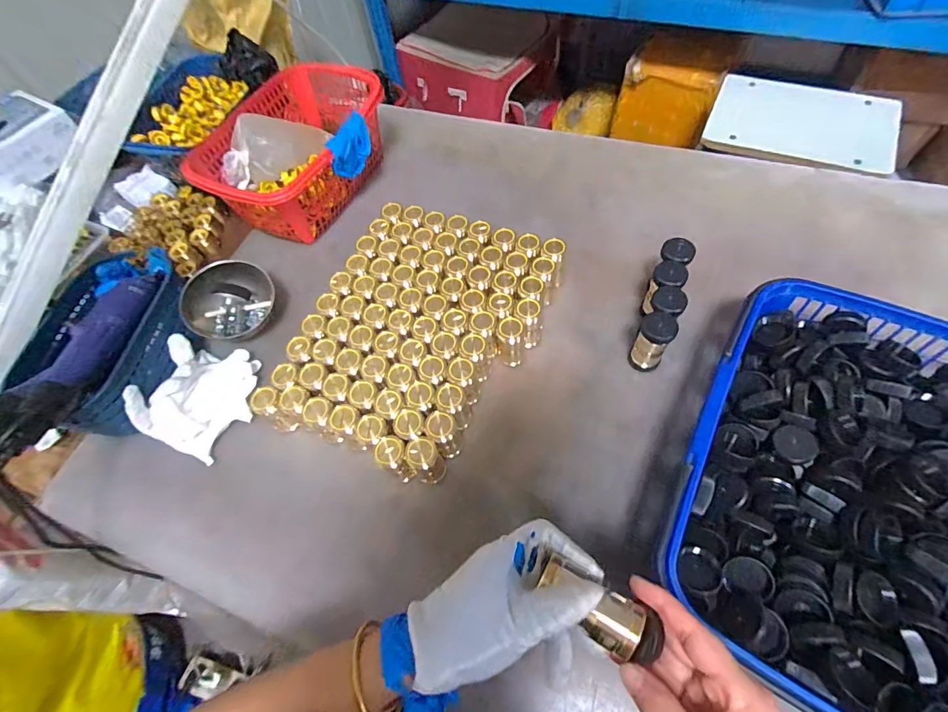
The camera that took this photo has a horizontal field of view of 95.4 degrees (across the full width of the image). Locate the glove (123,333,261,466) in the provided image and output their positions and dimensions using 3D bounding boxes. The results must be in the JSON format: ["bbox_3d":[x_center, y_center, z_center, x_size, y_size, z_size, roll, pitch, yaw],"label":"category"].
[{"bbox_3d":[-0.321,0.047,0.506,0.106,0.060,0.132,10,65,11],"label":"glove"}]

